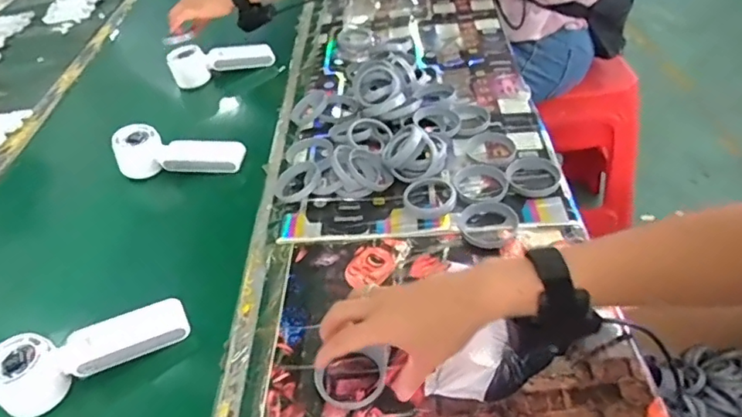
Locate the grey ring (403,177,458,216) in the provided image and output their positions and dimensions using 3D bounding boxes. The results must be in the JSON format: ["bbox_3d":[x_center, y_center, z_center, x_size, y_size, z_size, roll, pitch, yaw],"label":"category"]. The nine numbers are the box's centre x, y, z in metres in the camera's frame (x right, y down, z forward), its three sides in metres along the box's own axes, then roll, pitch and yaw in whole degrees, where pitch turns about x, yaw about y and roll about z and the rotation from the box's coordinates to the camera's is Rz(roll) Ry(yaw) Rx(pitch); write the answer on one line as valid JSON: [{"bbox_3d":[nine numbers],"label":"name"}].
[{"bbox_3d":[0.065,-0.013,0.617,0.059,0.011,0.054,-5,42,5],"label":"grey ring"}]

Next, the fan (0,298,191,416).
[{"bbox_3d":[-0.257,0.124,0.509,0.164,0.049,0.052,-27,44,-19],"label":"fan"}]

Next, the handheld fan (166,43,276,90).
[{"bbox_3d":[-0.247,-0.245,0.918,0.167,0.054,0.050,-15,42,-7],"label":"handheld fan"}]

